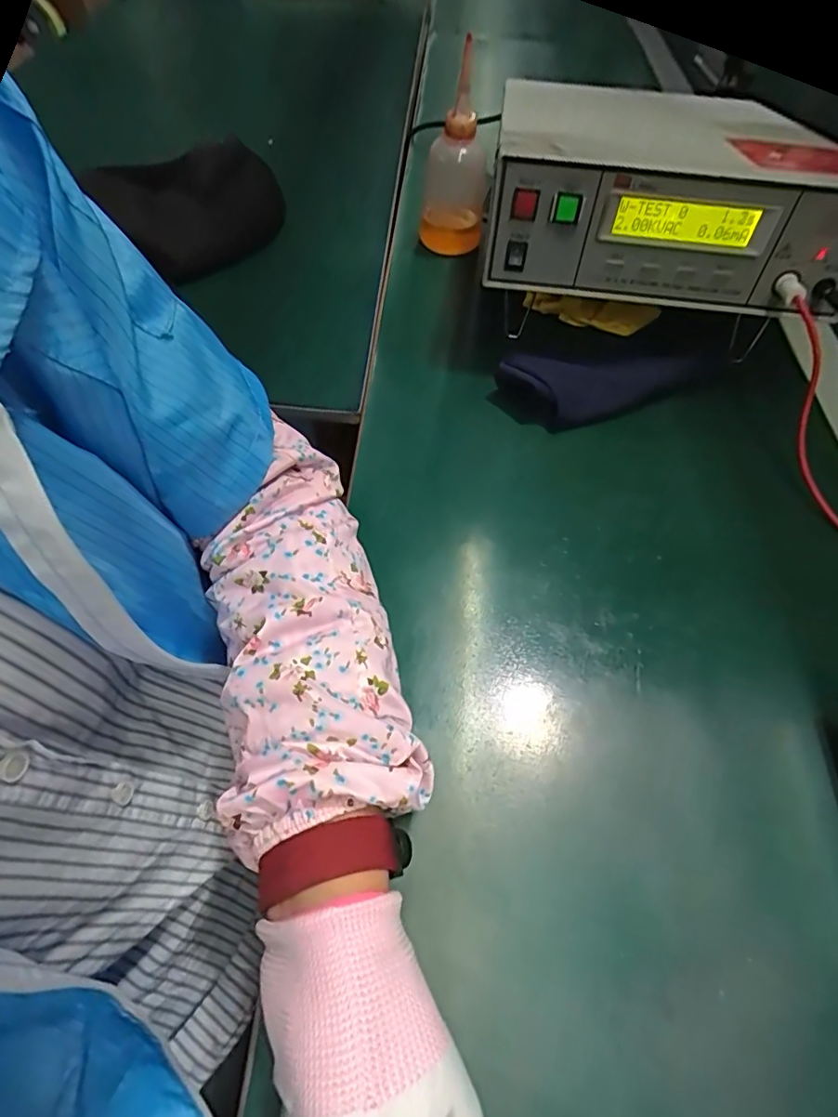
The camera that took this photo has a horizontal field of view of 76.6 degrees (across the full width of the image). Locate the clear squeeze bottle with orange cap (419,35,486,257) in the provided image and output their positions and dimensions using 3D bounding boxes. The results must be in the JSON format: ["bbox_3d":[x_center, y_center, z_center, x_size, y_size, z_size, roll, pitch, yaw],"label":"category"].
[{"bbox_3d":[0.036,-0.406,0.538,0.063,0.159,0.062,3,58,0],"label":"clear squeeze bottle with orange cap"}]

